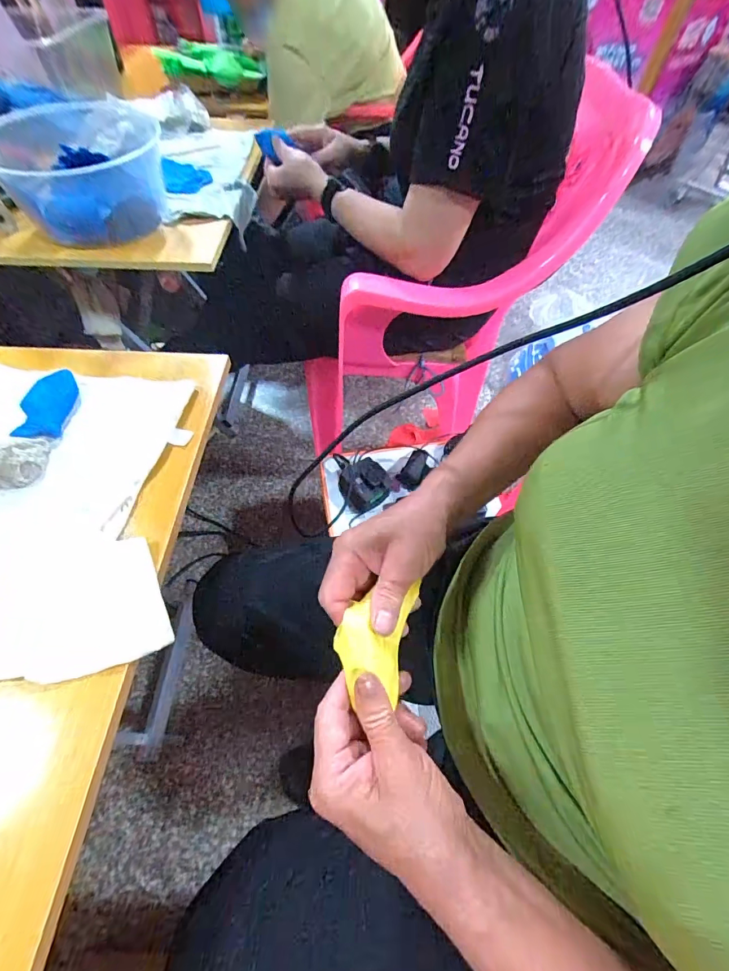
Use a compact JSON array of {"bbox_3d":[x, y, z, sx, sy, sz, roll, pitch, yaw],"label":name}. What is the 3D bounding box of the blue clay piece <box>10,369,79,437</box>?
[{"bbox_3d":[-0.351,-0.092,0.448,0.044,0.013,0.096,-4,57,-5],"label":"blue clay piece"}]

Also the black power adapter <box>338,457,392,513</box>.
[{"bbox_3d":[-0.001,-0.006,0.739,0.089,0.050,0.082,1,57,-2],"label":"black power adapter"}]

